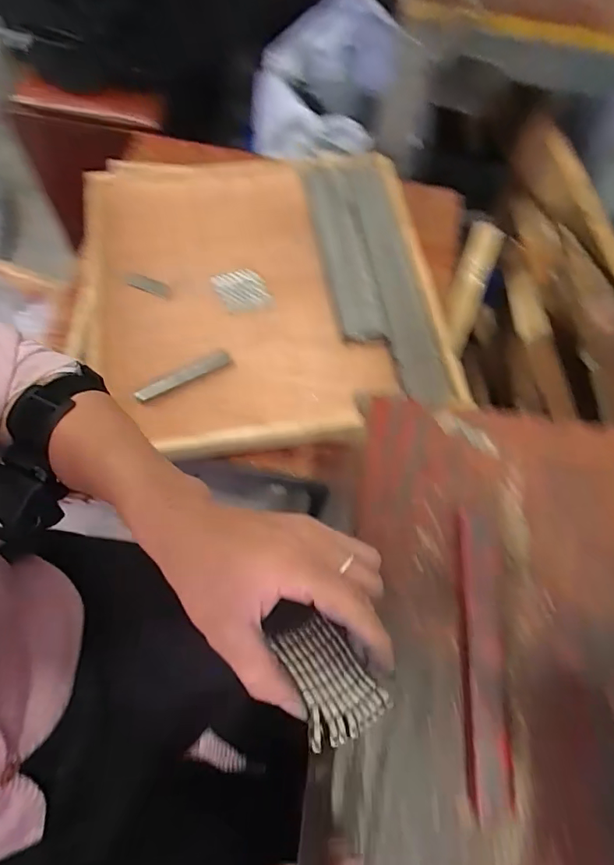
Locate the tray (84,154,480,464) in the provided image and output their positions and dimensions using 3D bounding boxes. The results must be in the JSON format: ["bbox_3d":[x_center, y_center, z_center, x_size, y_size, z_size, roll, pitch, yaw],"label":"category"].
[{"bbox_3d":[-0.055,-0.182,0.584,0.399,0.041,0.412,-8,67,-8],"label":"tray"}]

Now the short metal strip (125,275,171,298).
[{"bbox_3d":[-0.192,-0.179,0.595,0.055,0.004,0.018,13,76,-5],"label":"short metal strip"}]

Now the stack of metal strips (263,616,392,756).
[{"bbox_3d":[0.012,0.117,0.235,0.040,0.010,0.053,-21,68,-12],"label":"stack of metal strips"}]

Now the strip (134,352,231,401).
[{"bbox_3d":[-0.133,-0.061,0.530,0.106,0.011,0.016,-28,71,-15],"label":"strip"}]

